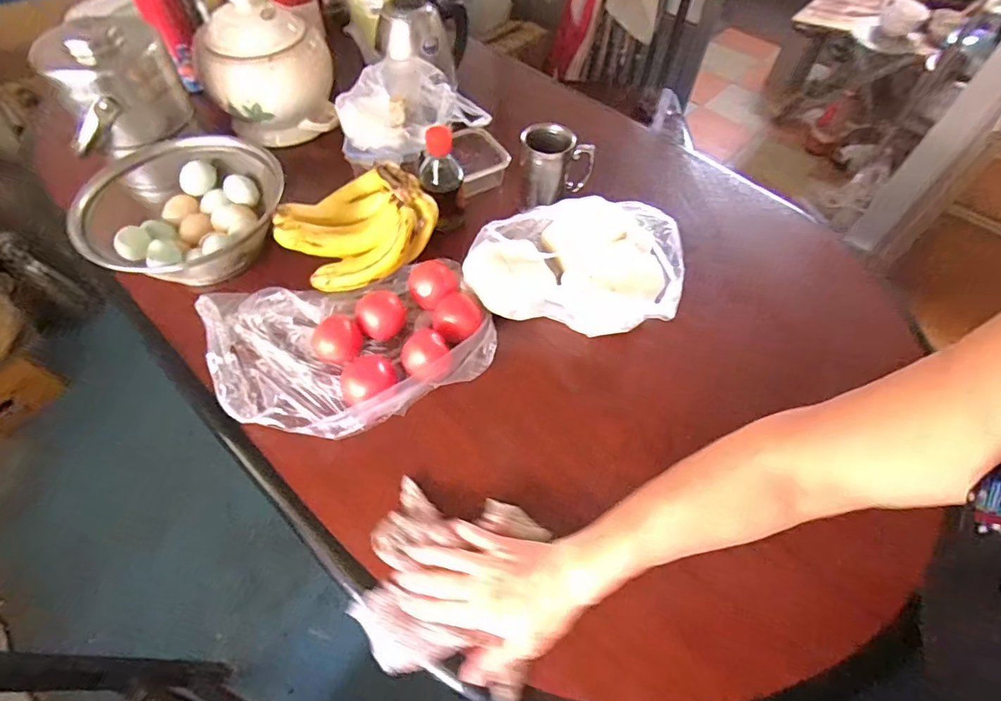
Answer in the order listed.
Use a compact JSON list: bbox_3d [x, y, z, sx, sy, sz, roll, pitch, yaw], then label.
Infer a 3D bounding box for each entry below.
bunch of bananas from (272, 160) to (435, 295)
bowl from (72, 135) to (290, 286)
[{"bbox_3d":[-0.181,-0.167,0.630,0.153,0.085,0.176,27,59,15],"label":"bunch of bananas"},{"bbox_3d":[-0.407,-0.198,0.667,0.219,0.096,0.238,1,56,-1],"label":"bowl"}]

